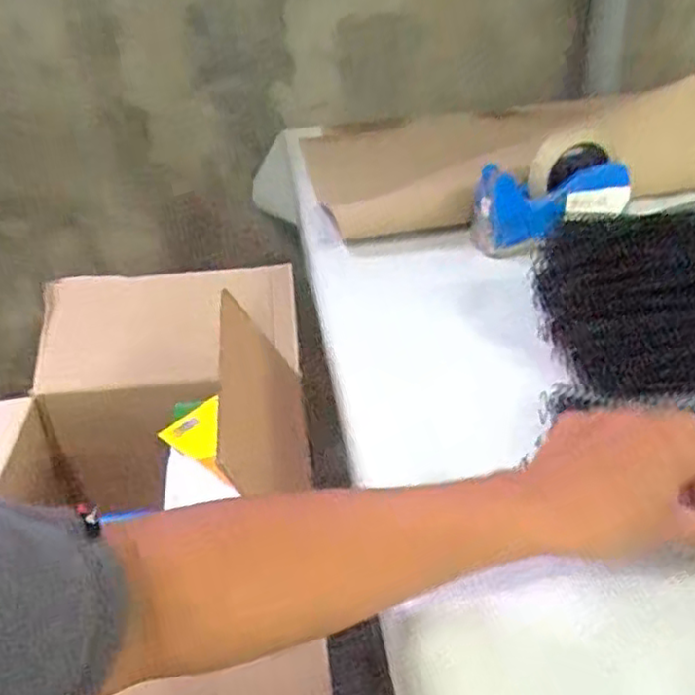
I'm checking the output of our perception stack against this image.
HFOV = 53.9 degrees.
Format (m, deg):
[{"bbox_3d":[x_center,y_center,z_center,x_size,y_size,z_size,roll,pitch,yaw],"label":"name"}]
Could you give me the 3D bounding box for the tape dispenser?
[{"bbox_3d":[0.215,-0.161,0.713,0.161,0.109,0.056,-11,33,-9],"label":"tape dispenser"}]

